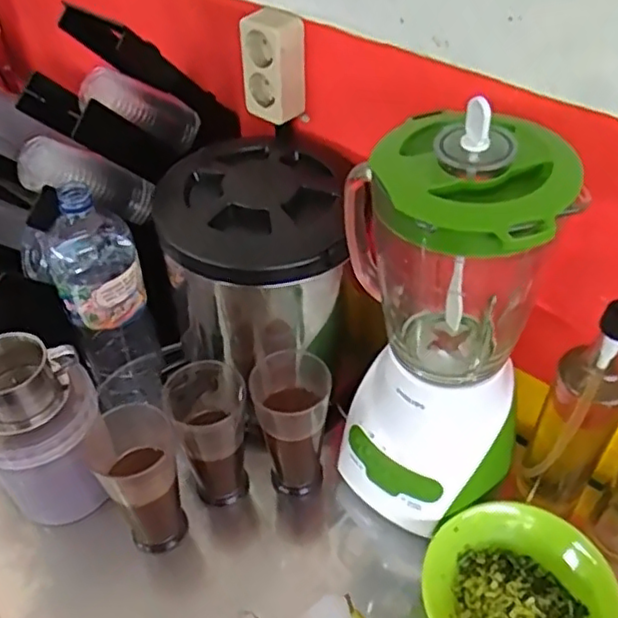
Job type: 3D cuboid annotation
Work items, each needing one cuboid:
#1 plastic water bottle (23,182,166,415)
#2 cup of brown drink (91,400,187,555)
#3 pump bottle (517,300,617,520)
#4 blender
[{"bbox_3d":[-0.219,-0.008,0.711,0.086,0.295,0.094,-8,45,-7],"label":"plastic water bottle"},{"bbox_3d":[-0.160,0.176,0.644,0.073,0.167,0.082,-23,49,-21],"label":"cup of brown drink"},{"bbox_3d":[0.255,0.088,0.597,0.059,0.315,0.062,-22,48,-20],"label":"pump bottle"},{"bbox_3d":[0.114,0.030,0.576,0.169,0.374,0.160,2,45,4],"label":"blender"}]

